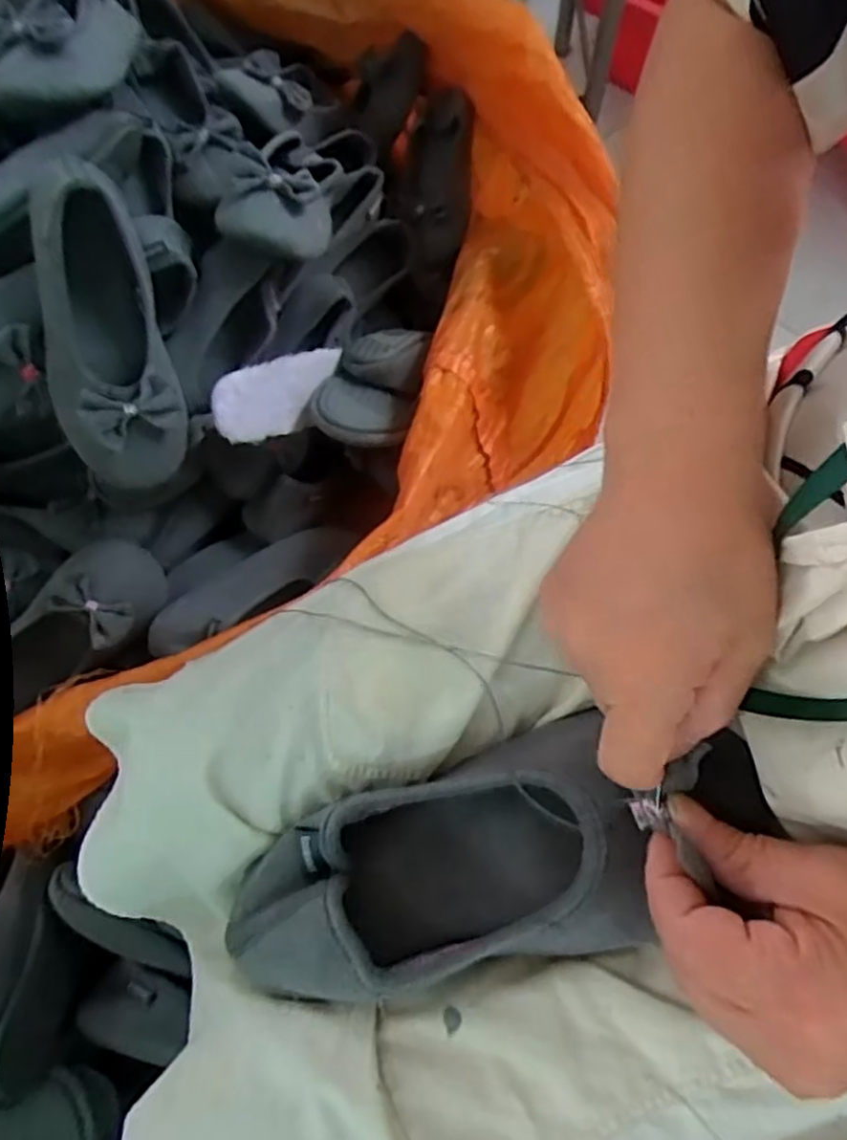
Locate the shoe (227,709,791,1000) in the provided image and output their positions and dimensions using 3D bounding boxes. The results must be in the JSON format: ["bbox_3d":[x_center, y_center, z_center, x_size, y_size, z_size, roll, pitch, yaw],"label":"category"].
[{"bbox_3d":[0.027,0.125,0.305,0.236,0.056,0.091,-19,69,4],"label":"shoe"}]

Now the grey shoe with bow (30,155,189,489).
[{"bbox_3d":[-0.259,-0.191,0.562,0.100,0.066,0.250,-8,105,-3],"label":"grey shoe with bow"}]

